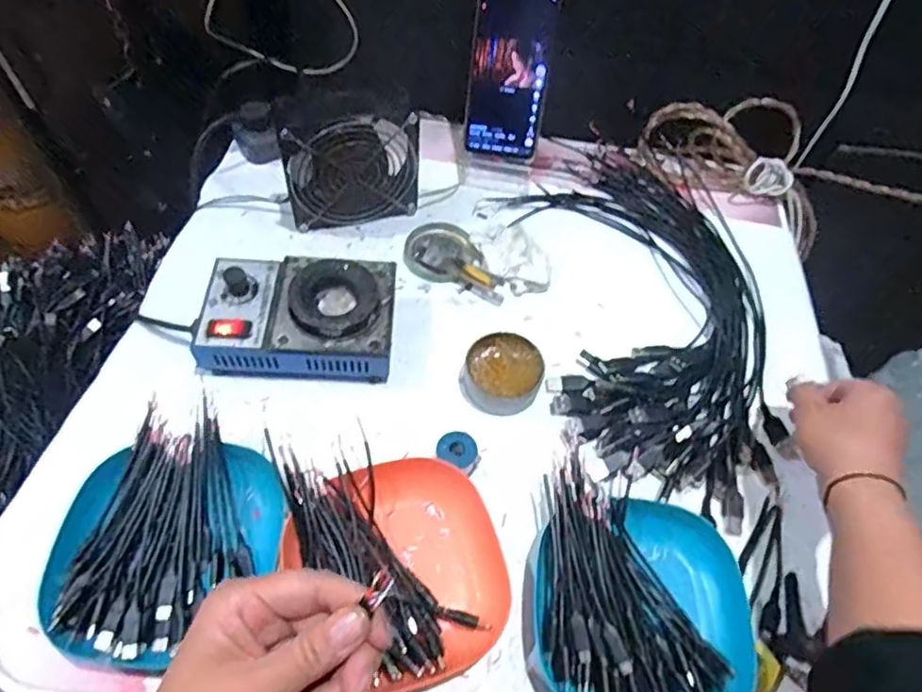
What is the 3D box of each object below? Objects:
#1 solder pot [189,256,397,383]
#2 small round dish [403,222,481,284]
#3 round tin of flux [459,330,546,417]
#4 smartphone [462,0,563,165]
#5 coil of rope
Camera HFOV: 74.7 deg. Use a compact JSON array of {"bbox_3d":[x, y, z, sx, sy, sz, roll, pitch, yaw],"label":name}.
[{"bbox_3d":[-0.131,-0.022,0.496,0.150,0.068,0.093,2,59,-4],"label":"solder pot"},{"bbox_3d":[-0.021,-0.090,0.578,0.065,0.010,0.070,2,59,-3],"label":"small round dish"},{"bbox_3d":[0.034,0.023,0.496,0.060,0.033,0.058,2,59,-3],"label":"round tin of flux"},{"bbox_3d":[0.047,-0.269,0.594,0.072,0.166,0.009,8,32,-4],"label":"smartphone"},{"bbox_3d":[0.310,-0.197,0.644,0.232,0.093,0.086,28,60,1],"label":"coil of rope"}]

